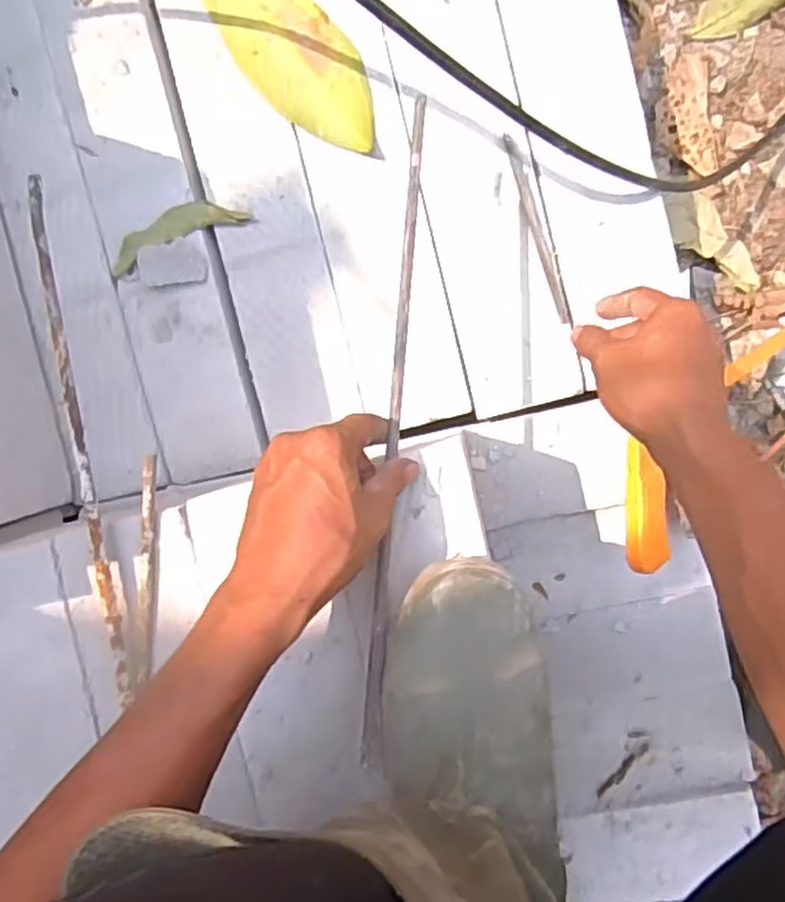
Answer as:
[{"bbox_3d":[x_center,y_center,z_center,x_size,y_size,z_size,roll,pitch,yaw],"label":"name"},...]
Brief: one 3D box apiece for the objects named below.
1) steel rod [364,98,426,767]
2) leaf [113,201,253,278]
[{"bbox_3d":[0.002,-0.022,0.464,0.011,0.007,0.431,4,84,6],"label":"steel rod"},{"bbox_3d":[-0.204,-0.206,0.660,0.137,0.021,0.034,-21,92,7],"label":"leaf"}]

